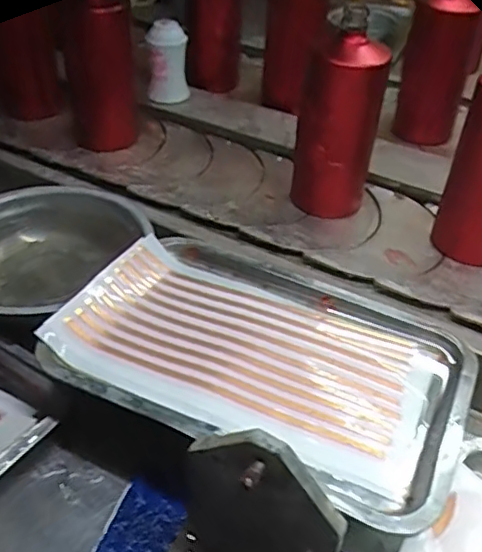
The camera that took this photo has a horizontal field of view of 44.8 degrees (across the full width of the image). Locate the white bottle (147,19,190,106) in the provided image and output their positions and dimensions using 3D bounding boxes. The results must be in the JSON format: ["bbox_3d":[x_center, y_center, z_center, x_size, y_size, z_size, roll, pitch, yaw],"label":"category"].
[{"bbox_3d":[-0.106,-0.302,0.823,0.057,0.106,0.054,-4,29,-11],"label":"white bottle"}]

